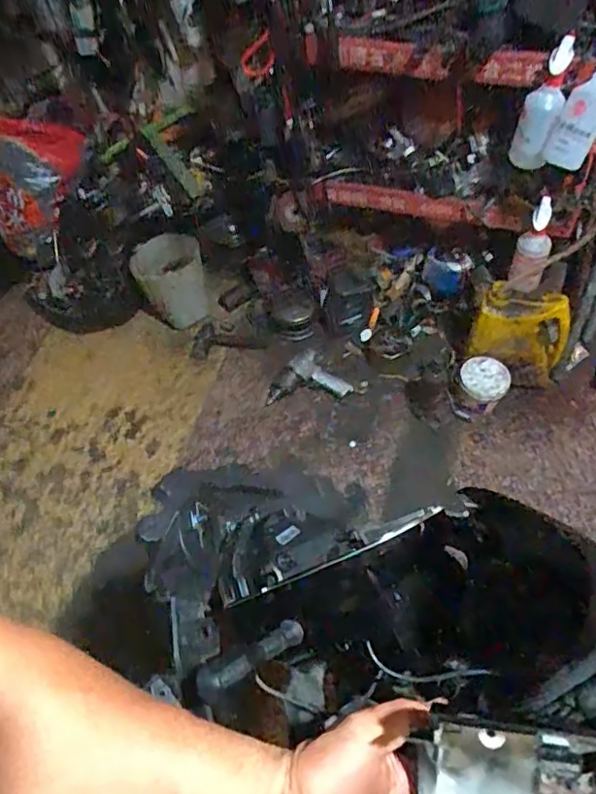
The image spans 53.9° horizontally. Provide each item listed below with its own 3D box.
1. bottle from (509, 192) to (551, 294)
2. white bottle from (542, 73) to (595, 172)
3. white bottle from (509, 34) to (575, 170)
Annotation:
[{"bbox_3d":[0.546,-0.351,1.351,0.076,0.234,0.058,8,32,7],"label":"bottle"},{"bbox_3d":[0.525,-0.535,1.072,0.081,0.222,0.052,16,40,8],"label":"white bottle"},{"bbox_3d":[0.463,-0.549,1.114,0.071,0.212,0.073,18,60,16],"label":"white bottle"}]

